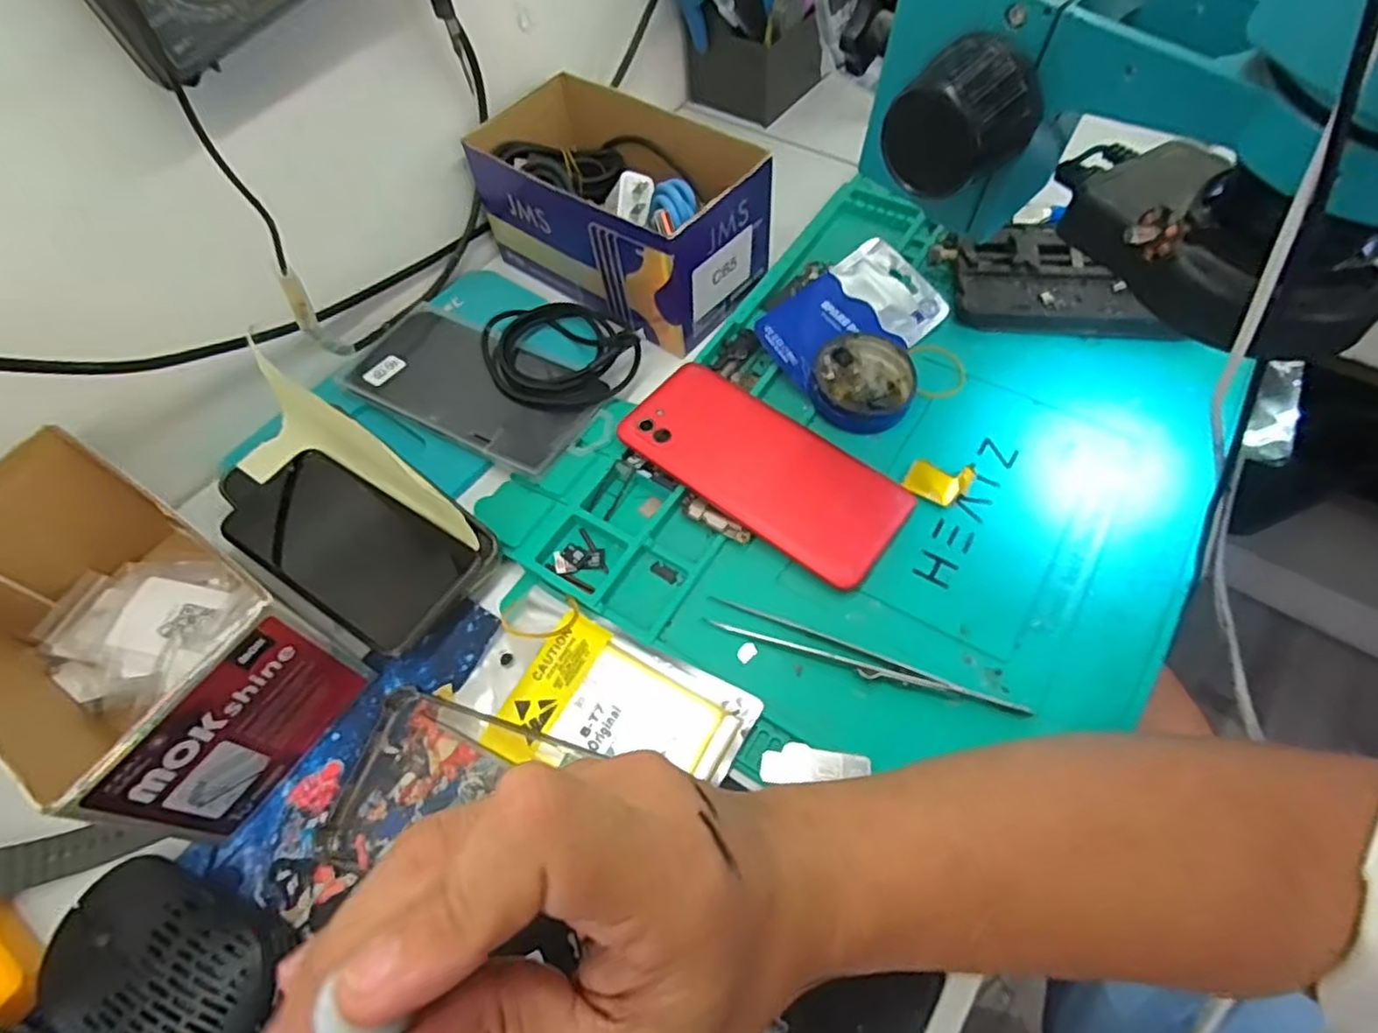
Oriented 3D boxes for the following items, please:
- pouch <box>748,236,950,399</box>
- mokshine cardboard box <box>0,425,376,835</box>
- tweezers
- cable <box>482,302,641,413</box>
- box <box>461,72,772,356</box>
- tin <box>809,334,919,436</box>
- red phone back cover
[{"bbox_3d":[0.105,-0.129,0.443,0.115,0.023,0.073,-36,64,-19],"label":"pouch"},{"bbox_3d":[-0.263,0.046,0.313,0.188,0.076,0.094,32,64,19],"label":"mokshine cardboard box"},{"bbox_3d":[0.083,0.067,0.335,0.153,0.014,0.018,19,61,13],"label":"tweezers"},{"bbox_3d":[-0.086,-0.114,0.434,0.086,0.035,0.096,-31,62,-16],"label":"cable"},{"bbox_3d":[-0.045,-0.208,0.461,0.182,0.083,0.107,34,65,20],"label":"box"},{"bbox_3d":[0.108,-0.084,0.420,0.059,0.019,0.071,26,62,16],"label":"tin"},{"bbox_3d":[0.043,-0.030,0.388,0.161,0.009,0.075,35,66,15],"label":"red phone back cover"}]

